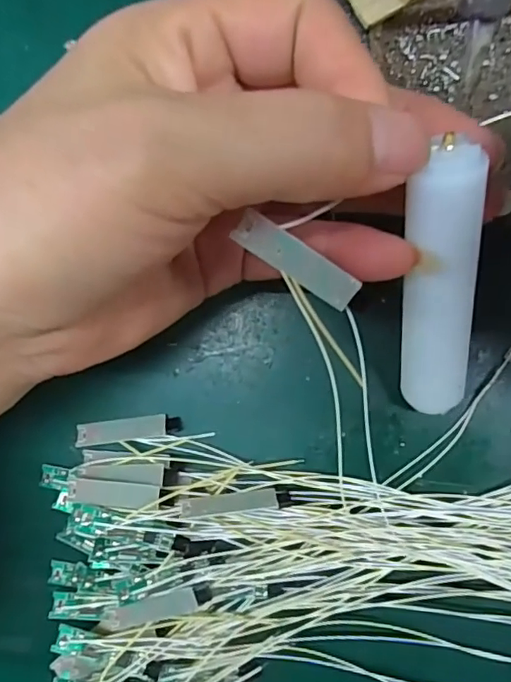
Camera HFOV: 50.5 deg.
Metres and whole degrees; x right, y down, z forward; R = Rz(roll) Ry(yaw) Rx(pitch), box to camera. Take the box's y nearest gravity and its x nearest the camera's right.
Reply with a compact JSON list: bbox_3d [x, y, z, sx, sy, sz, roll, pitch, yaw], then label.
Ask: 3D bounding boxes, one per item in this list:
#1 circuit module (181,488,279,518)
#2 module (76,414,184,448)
[{"bbox_3d":[-0.008,0.054,0.179,0.031,0.005,0.005,-5,91,-7],"label":"circuit module"},{"bbox_3d":[-0.045,0.032,0.194,0.036,0.007,0.007,-7,90,5],"label":"module"}]

